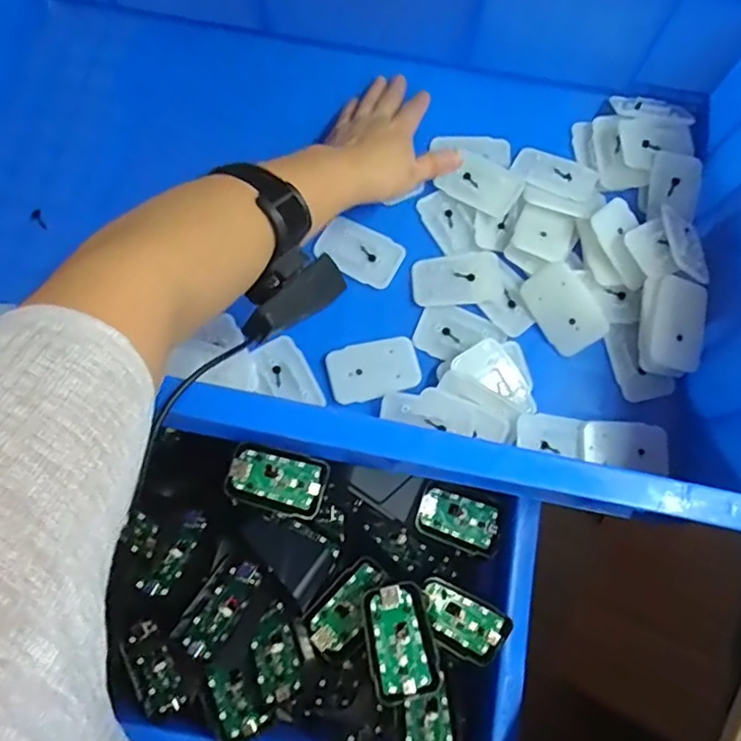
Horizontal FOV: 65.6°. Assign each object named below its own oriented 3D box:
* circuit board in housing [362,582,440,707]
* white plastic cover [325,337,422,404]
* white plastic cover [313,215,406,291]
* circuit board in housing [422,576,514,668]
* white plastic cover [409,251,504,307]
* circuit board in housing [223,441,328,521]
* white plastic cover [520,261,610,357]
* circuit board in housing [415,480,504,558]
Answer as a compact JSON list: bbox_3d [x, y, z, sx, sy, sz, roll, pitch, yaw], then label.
[{"bbox_3d":[0.019,0.183,0.389,0.044,0.015,0.071,-15,74,-3],"label":"circuit board in housing"},{"bbox_3d":[0.003,-0.001,0.452,0.070,0.004,0.045,-16,74,-4],"label":"white plastic cover"},{"bbox_3d":[-0.009,-0.100,0.480,0.068,0.007,0.045,28,76,9],"label":"white plastic cover"},{"bbox_3d":[0.066,0.184,0.418,0.069,0.011,0.046,26,93,3],"label":"circuit board in housing"},{"bbox_3d":[0.071,-0.075,0.472,0.071,0.007,0.043,-4,73,0],"label":"white plastic cover"},{"bbox_3d":[-0.069,0.082,0.426,0.071,0.008,0.047,19,85,-14],"label":"circuit board in housing"},{"bbox_3d":[0.155,-0.049,0.461,0.045,0.004,0.069,-36,87,13],"label":"white plastic cover"},{"bbox_3d":[0.071,0.117,0.454,0.066,0.017,0.043,19,75,7],"label":"circuit board in housing"}]

